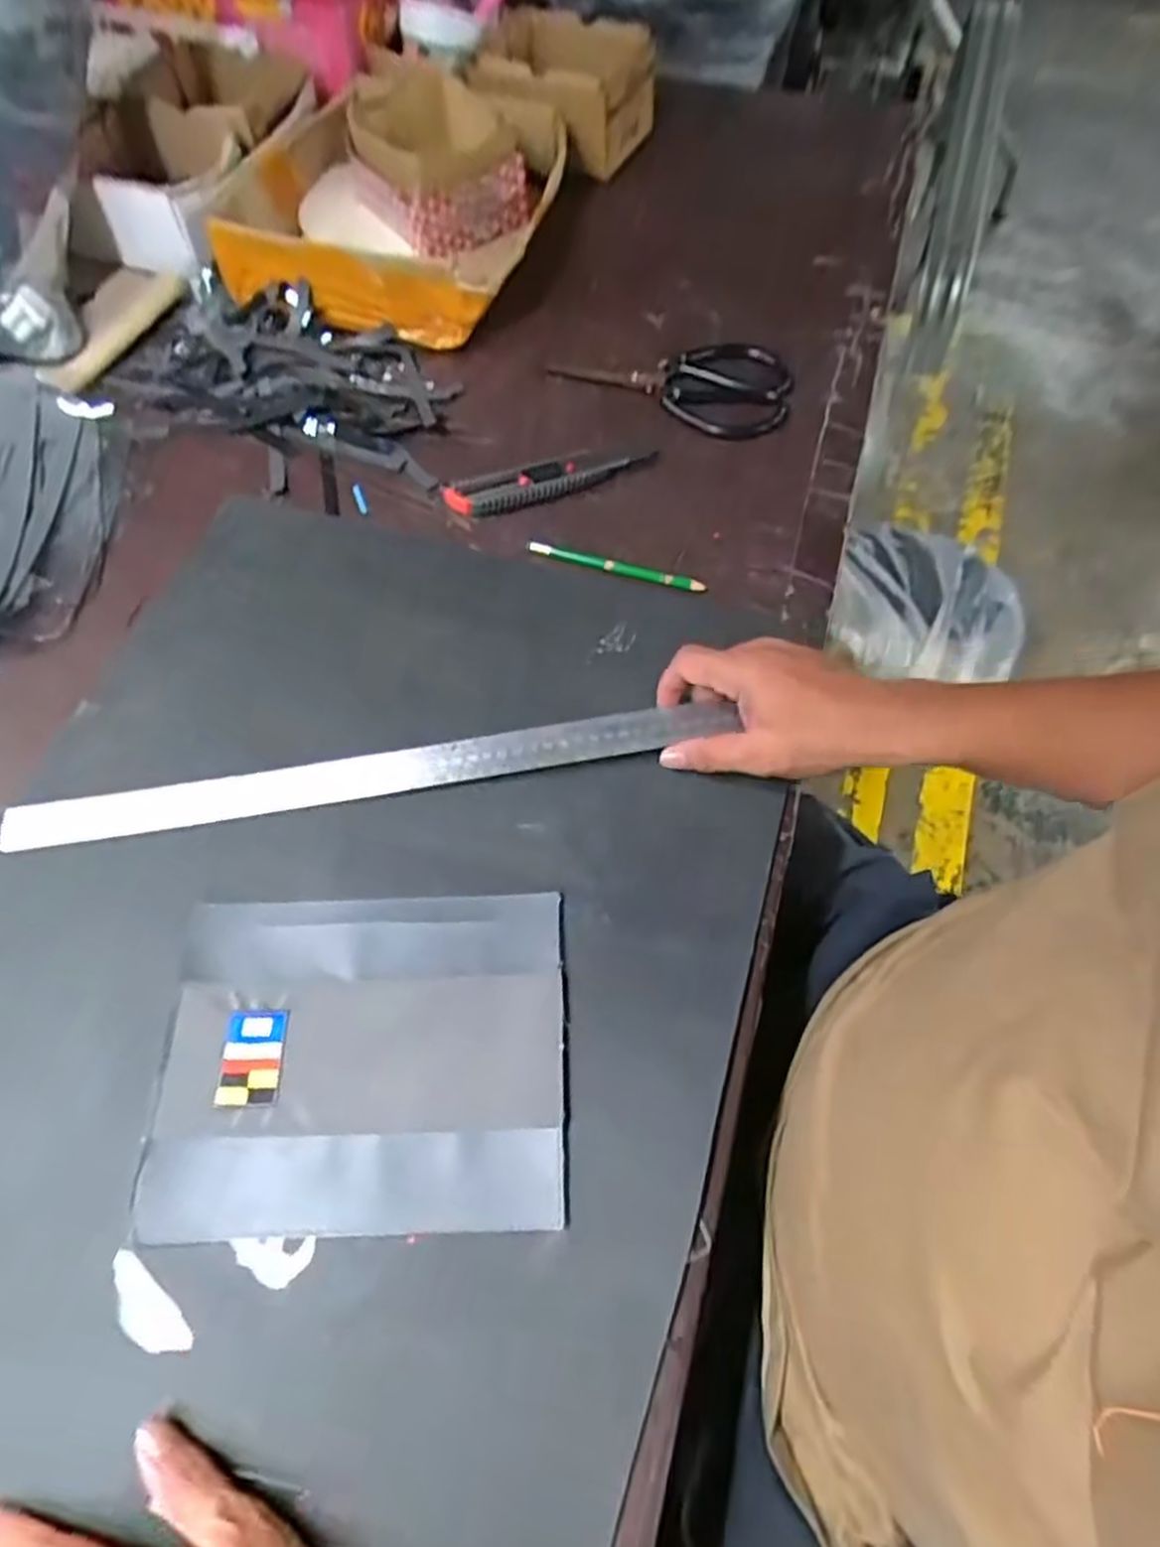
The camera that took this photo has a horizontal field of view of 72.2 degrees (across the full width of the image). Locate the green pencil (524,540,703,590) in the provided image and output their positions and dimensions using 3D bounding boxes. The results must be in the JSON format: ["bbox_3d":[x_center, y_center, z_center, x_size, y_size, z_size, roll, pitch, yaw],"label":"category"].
[{"bbox_3d":[0.026,-0.155,0.589,0.134,0.005,0.011,17,64,10],"label":"green pencil"}]

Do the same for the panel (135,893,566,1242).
[{"bbox_3d":[-0.117,0.151,0.435,0.212,0.011,0.172,-2,65,1],"label":"panel"}]

